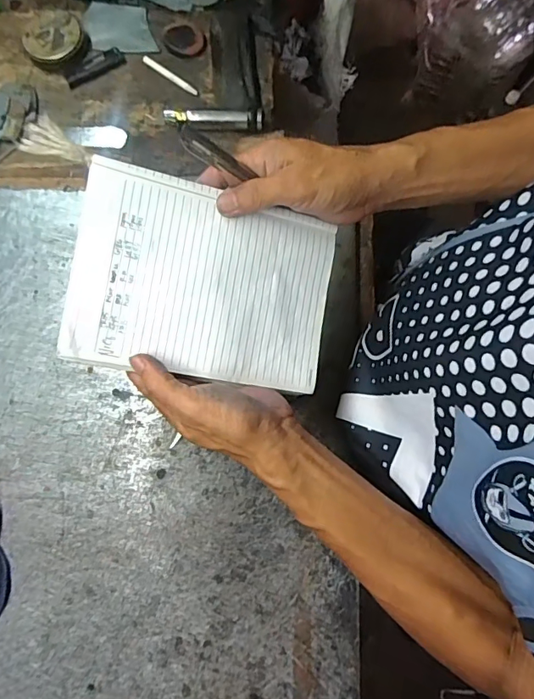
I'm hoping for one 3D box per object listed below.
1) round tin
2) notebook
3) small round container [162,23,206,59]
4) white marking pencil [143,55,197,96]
[{"bbox_3d":[-0.272,-0.397,0.616,0.078,0.028,0.071,0,76,0],"label":"round tin"},{"bbox_3d":[-0.044,-0.051,0.367,0.195,0.007,0.142,10,88,-18],"label":"notebook"},{"bbox_3d":[-0.109,-0.409,0.627,0.051,0.007,0.062,-42,80,-10],"label":"small round container"},{"bbox_3d":[-0.126,-0.355,0.616,0.086,0.005,0.011,37,79,8],"label":"white marking pencil"}]

